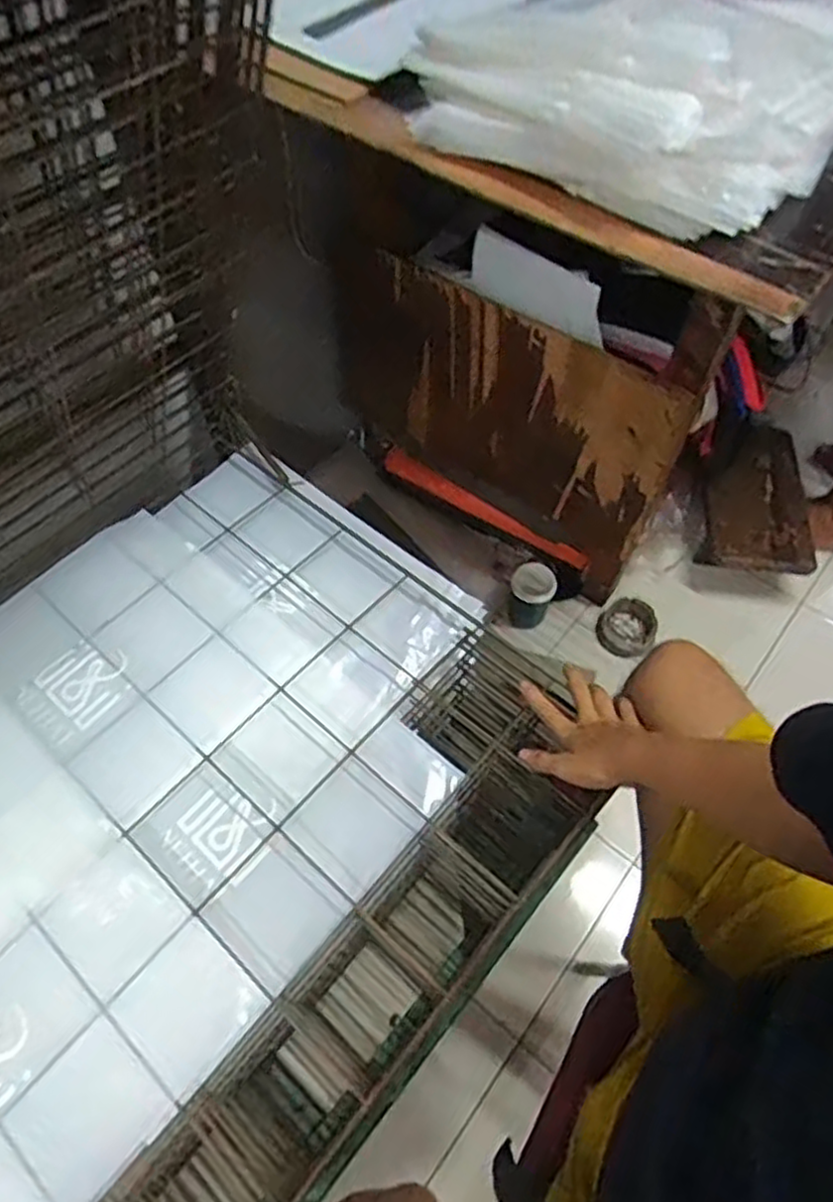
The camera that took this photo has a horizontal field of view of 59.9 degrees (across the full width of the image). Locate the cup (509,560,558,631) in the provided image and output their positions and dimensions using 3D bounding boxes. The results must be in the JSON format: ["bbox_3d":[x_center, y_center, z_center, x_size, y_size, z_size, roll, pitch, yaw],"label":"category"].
[{"bbox_3d":[0.201,-0.007,1.277,0.074,0.123,0.071,0,58,-1],"label":"cup"}]

